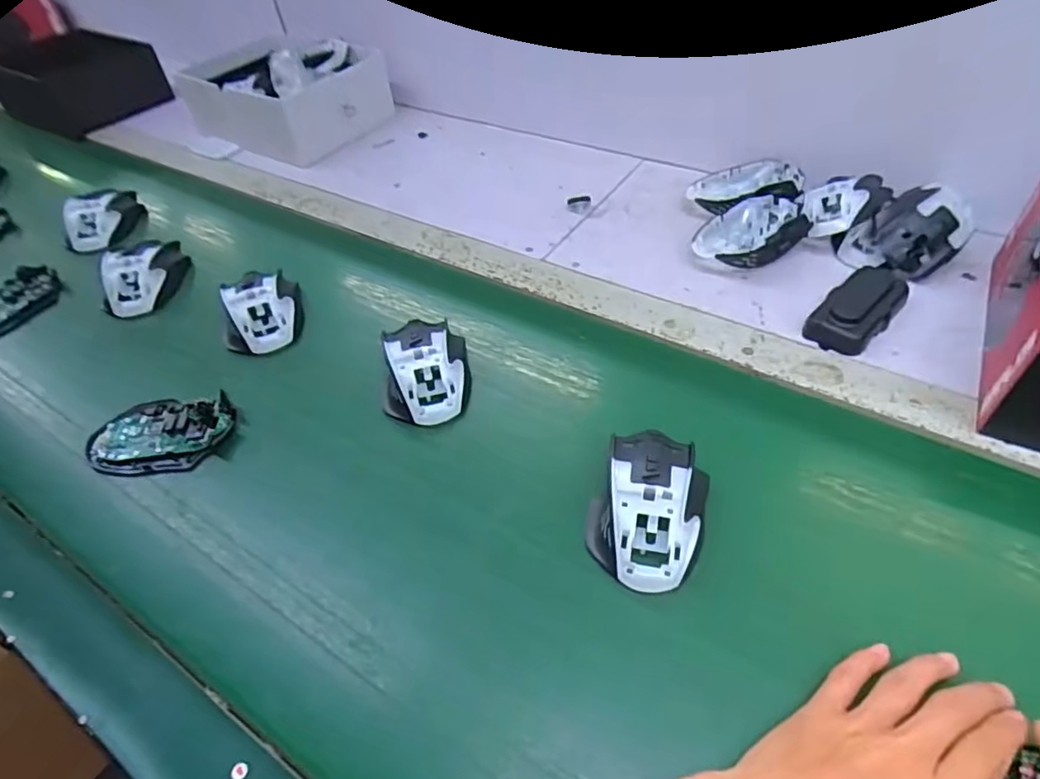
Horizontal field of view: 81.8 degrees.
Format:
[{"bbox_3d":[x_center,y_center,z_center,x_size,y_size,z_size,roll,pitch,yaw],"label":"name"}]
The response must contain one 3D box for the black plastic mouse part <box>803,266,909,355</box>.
[{"bbox_3d":[0.295,-0.074,0.521,0.049,0.030,0.099,33,58,31],"label":"black plastic mouse part"}]

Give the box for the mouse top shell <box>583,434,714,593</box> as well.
[{"bbox_3d":[0.086,0.075,0.403,0.074,0.042,0.112,10,49,15],"label":"mouse top shell"}]

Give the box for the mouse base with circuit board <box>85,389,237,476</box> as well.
[{"bbox_3d":[-0.291,0.035,0.484,0.109,0.017,0.073,-5,47,1],"label":"mouse base with circuit board"}]

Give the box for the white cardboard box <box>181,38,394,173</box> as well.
[{"bbox_3d":[-0.332,-0.438,0.869,0.238,0.110,0.205,26,54,26],"label":"white cardboard box"}]

